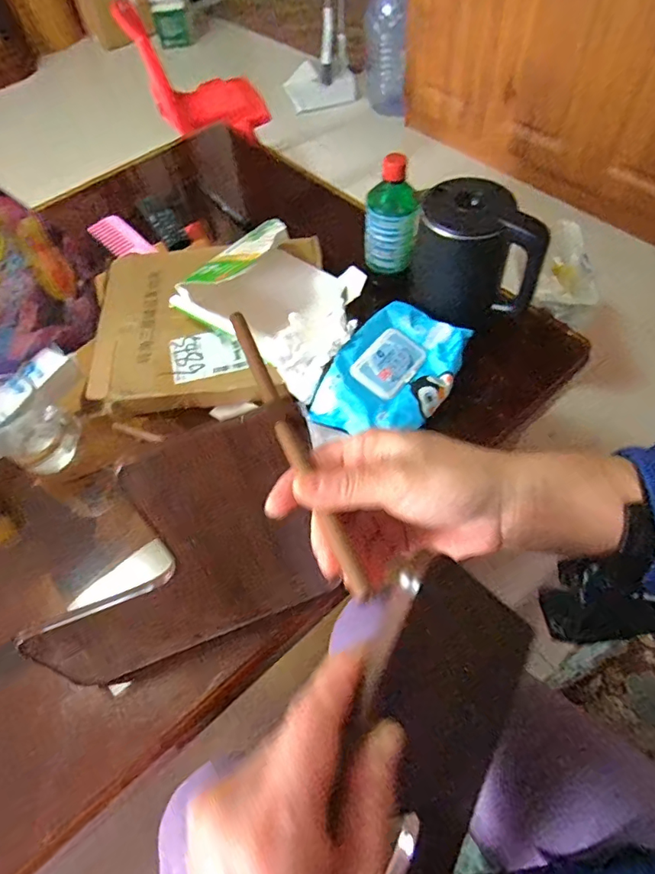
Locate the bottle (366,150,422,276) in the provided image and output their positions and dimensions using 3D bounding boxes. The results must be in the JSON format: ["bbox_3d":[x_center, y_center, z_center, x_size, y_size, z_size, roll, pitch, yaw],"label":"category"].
[{"bbox_3d":[0.082,-0.280,0.635,0.063,0.142,0.056,-3,58,3],"label":"bottle"}]

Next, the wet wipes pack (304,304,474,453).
[{"bbox_3d":[0.078,-0.076,0.583,0.129,0.043,0.202,27,64,20],"label":"wet wipes pack"}]

